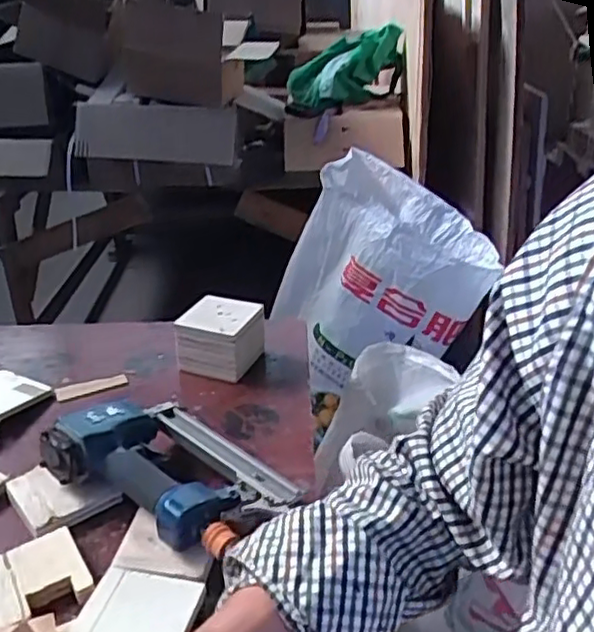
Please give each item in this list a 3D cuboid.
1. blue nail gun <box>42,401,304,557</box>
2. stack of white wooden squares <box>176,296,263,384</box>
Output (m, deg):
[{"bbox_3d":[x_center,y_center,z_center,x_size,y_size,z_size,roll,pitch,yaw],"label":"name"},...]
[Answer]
[{"bbox_3d":[-0.119,0.156,0.685,0.235,0.079,0.164,18,33,32],"label":"blue nail gun"},{"bbox_3d":[-0.106,0.029,0.930,0.100,0.081,0.108,9,29,19],"label":"stack of white wooden squares"}]

